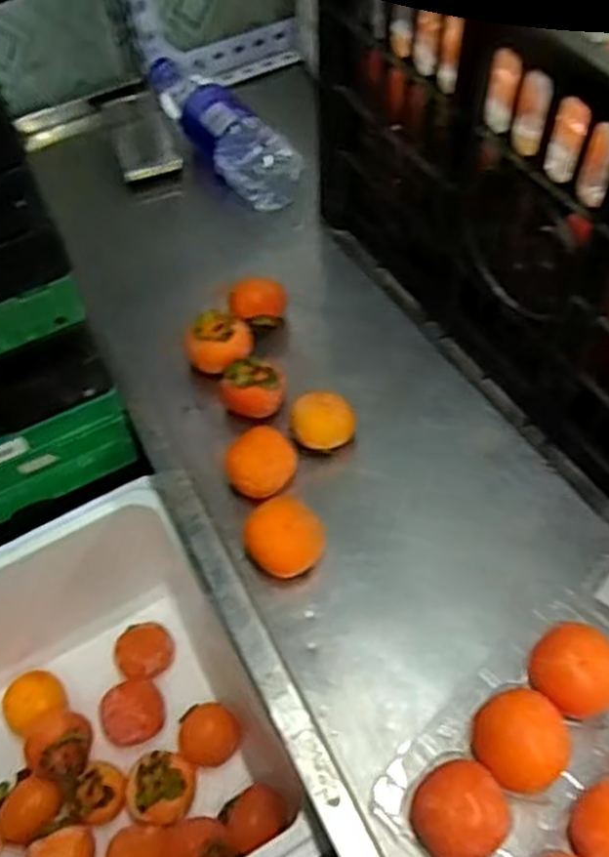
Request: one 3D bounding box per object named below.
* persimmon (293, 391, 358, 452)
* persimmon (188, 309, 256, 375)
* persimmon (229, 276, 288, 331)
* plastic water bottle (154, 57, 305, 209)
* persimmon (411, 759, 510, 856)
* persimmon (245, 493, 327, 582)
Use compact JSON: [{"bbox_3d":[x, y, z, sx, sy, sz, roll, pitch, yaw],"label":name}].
[{"bbox_3d":[0.015,-0.003,0.585,0.047,0.034,0.047,-2,58,3],"label":"persimmon"},{"bbox_3d":[-0.068,-0.064,0.628,0.050,0.043,0.052,22,62,17],"label":"persimmon"},{"bbox_3d":[-0.037,-0.102,0.647,0.046,0.041,0.035,-9,57,-2],"label":"persimmon"},{"bbox_3d":[-0.086,-0.306,0.771,0.065,0.058,0.227,-31,61,-15],"label":"plastic water bottle"},{"bbox_3d":[0.087,0.219,0.436,0.051,0.034,0.051,-2,58,3],"label":"persimmon"},{"bbox_3d":[-0.014,0.078,0.535,0.047,0.041,0.049,-2,58,3],"label":"persimmon"}]

